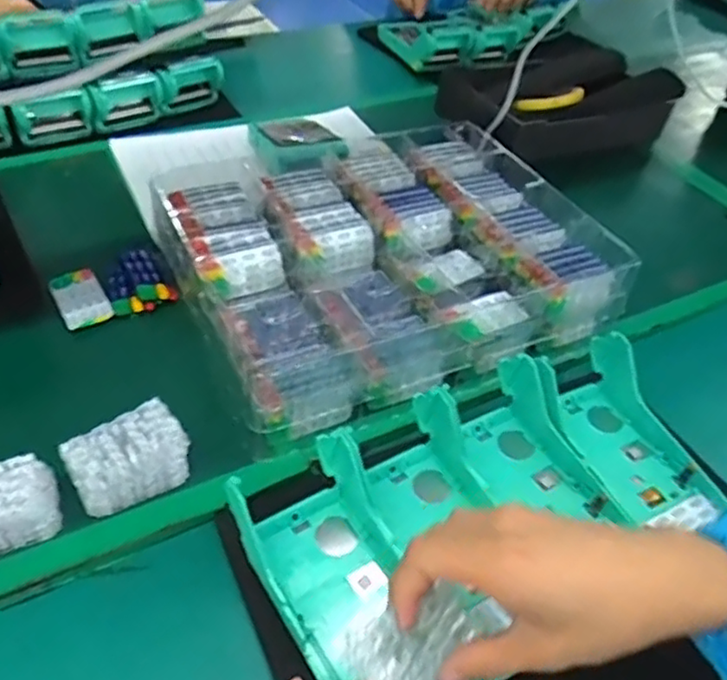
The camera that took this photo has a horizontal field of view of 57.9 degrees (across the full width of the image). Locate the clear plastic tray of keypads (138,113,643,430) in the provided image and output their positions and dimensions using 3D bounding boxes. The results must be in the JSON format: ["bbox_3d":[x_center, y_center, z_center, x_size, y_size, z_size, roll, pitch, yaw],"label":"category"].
[{"bbox_3d":[0.013,-0.080,0.585,0.345,0.077,0.292,-15,47,-21],"label":"clear plastic tray of keypads"}]

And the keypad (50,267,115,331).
[{"bbox_3d":[-0.240,-0.036,0.556,0.037,0.011,0.062,-22,50,-26],"label":"keypad"}]

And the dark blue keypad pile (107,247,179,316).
[{"bbox_3d":[-0.197,-0.051,0.564,0.049,0.018,0.061,-26,52,-29],"label":"dark blue keypad pile"}]

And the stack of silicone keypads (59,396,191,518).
[{"bbox_3d":[-0.151,0.077,0.423,0.068,0.041,0.040,-28,53,-30],"label":"stack of silicone keypads"}]

